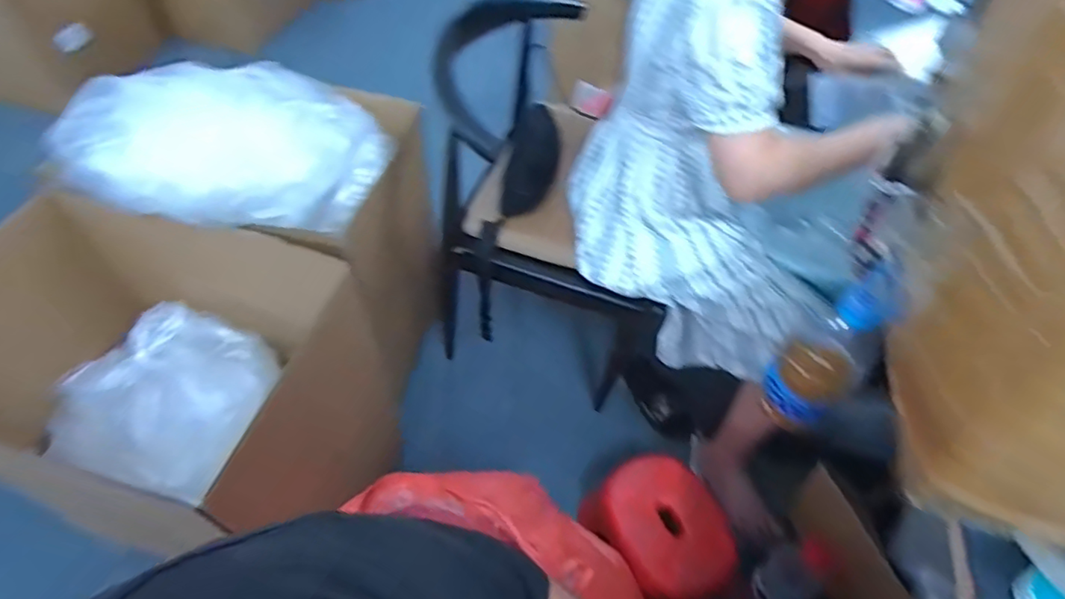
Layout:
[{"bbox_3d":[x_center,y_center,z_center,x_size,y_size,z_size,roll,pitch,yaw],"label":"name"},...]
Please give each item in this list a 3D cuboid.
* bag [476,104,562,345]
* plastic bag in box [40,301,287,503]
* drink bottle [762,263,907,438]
[{"bbox_3d":[-0.039,-0.156,1.185,0.102,0.176,0.481,19,86,13],"label":"bag"},{"bbox_3d":[-0.584,0.154,0.950,0.207,0.146,0.296,20,52,14],"label":"plastic bag in box"},{"bbox_3d":[0.353,0.064,0.701,0.068,0.253,0.091,-33,59,-26],"label":"drink bottle"}]

